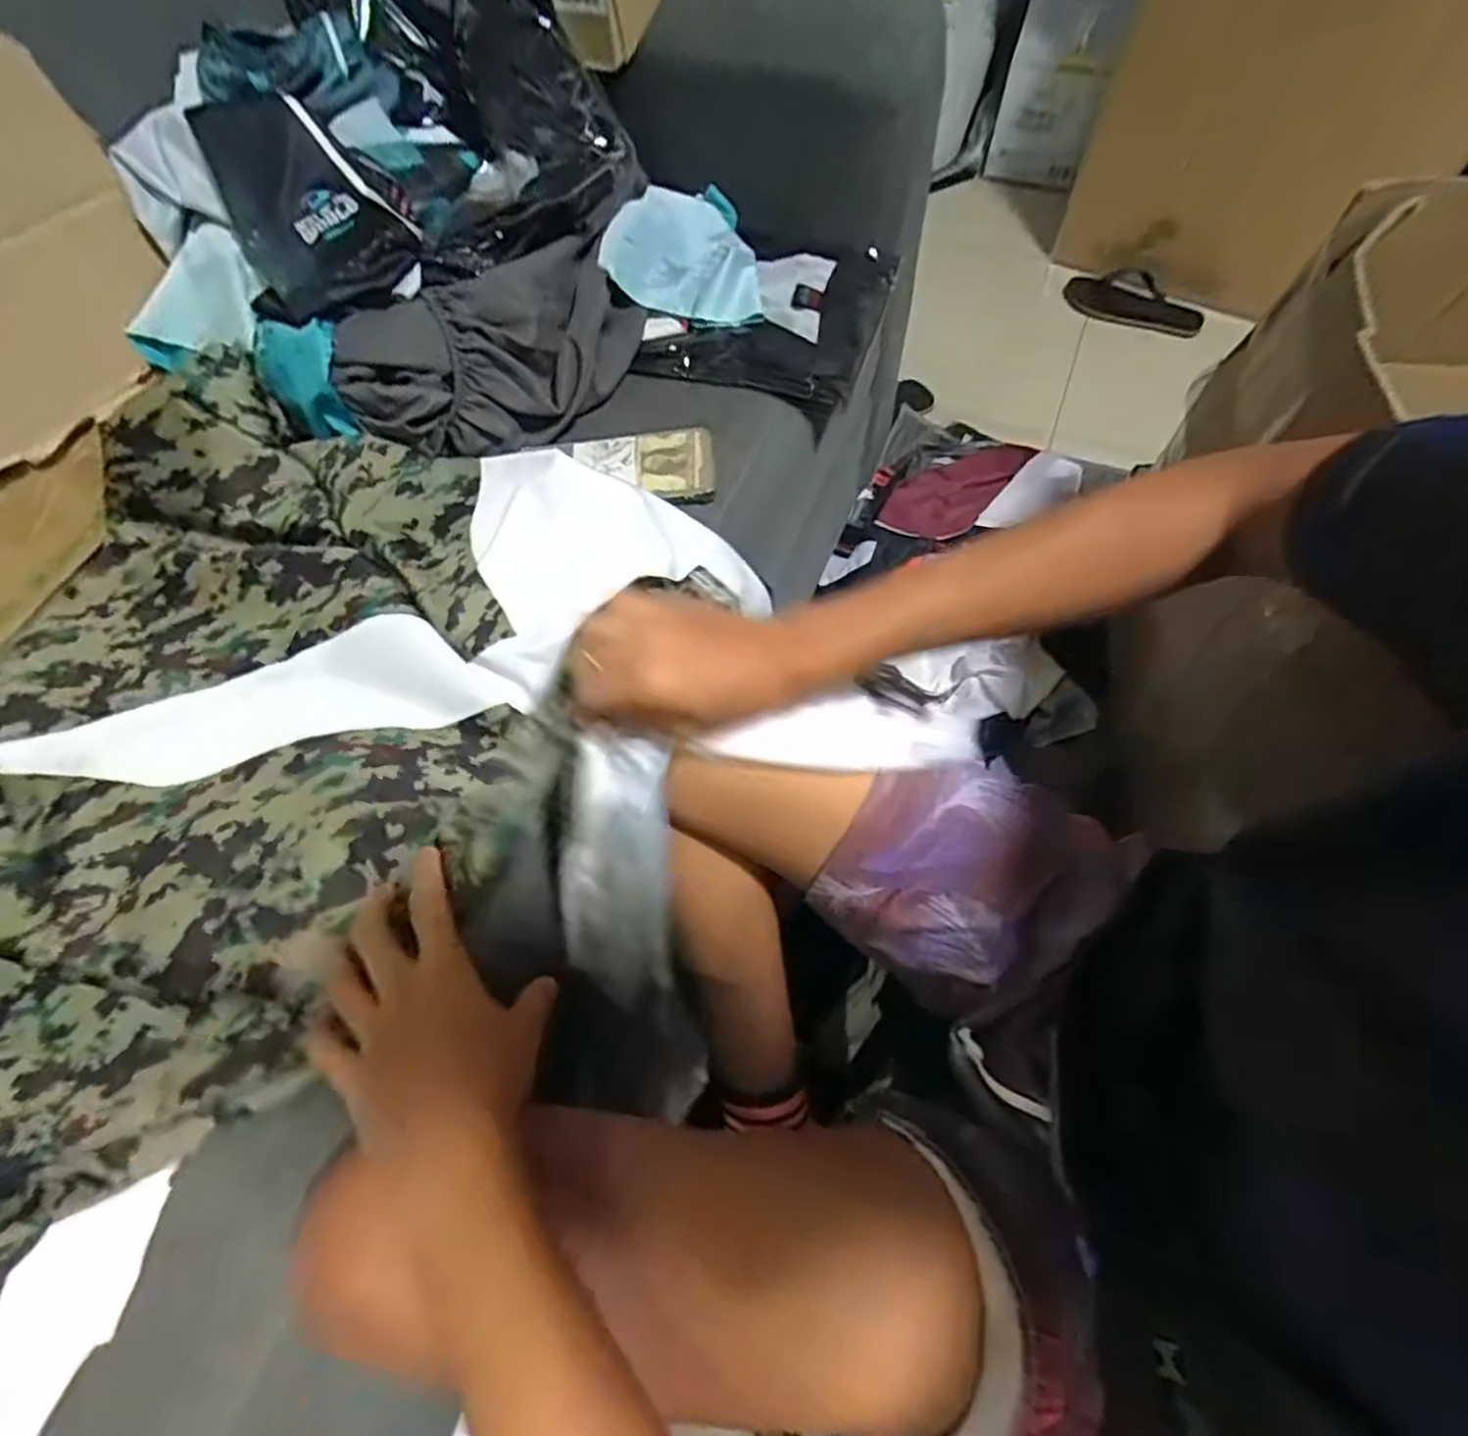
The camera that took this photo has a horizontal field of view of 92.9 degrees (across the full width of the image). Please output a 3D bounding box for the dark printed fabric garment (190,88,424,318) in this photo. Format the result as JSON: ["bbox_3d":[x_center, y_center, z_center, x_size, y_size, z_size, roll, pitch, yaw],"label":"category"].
[{"bbox_3d":[-0.328,-0.392,0.530,0.111,0.028,0.165,-33,93,-3],"label":"dark printed fabric garment"}]

